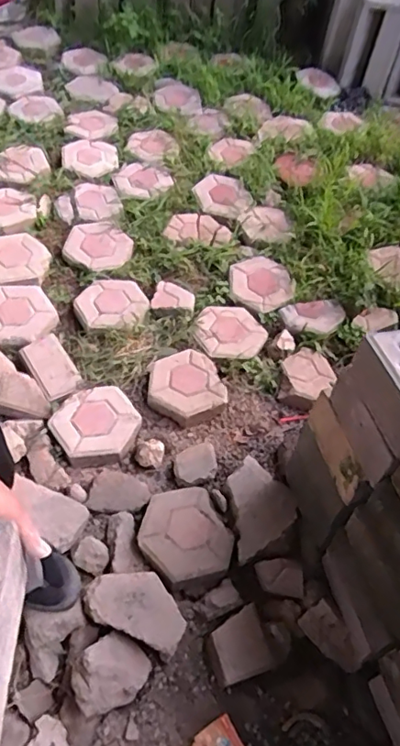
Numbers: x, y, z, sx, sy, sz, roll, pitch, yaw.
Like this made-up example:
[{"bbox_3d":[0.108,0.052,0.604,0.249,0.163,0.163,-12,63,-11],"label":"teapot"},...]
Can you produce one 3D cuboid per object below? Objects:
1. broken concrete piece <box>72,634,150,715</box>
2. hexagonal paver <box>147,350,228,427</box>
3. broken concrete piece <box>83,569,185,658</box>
[{"bbox_3d":[-0.164,0.550,0.967,0.108,0.093,0.132,38,59,21],"label":"broken concrete piece"},{"bbox_3d":[-0.038,0.031,1.361,0.189,0.041,0.200,-13,56,-14],"label":"hexagonal paver"},{"bbox_3d":[-0.121,0.453,1.041,0.200,0.053,0.122,20,54,9],"label":"broken concrete piece"}]

